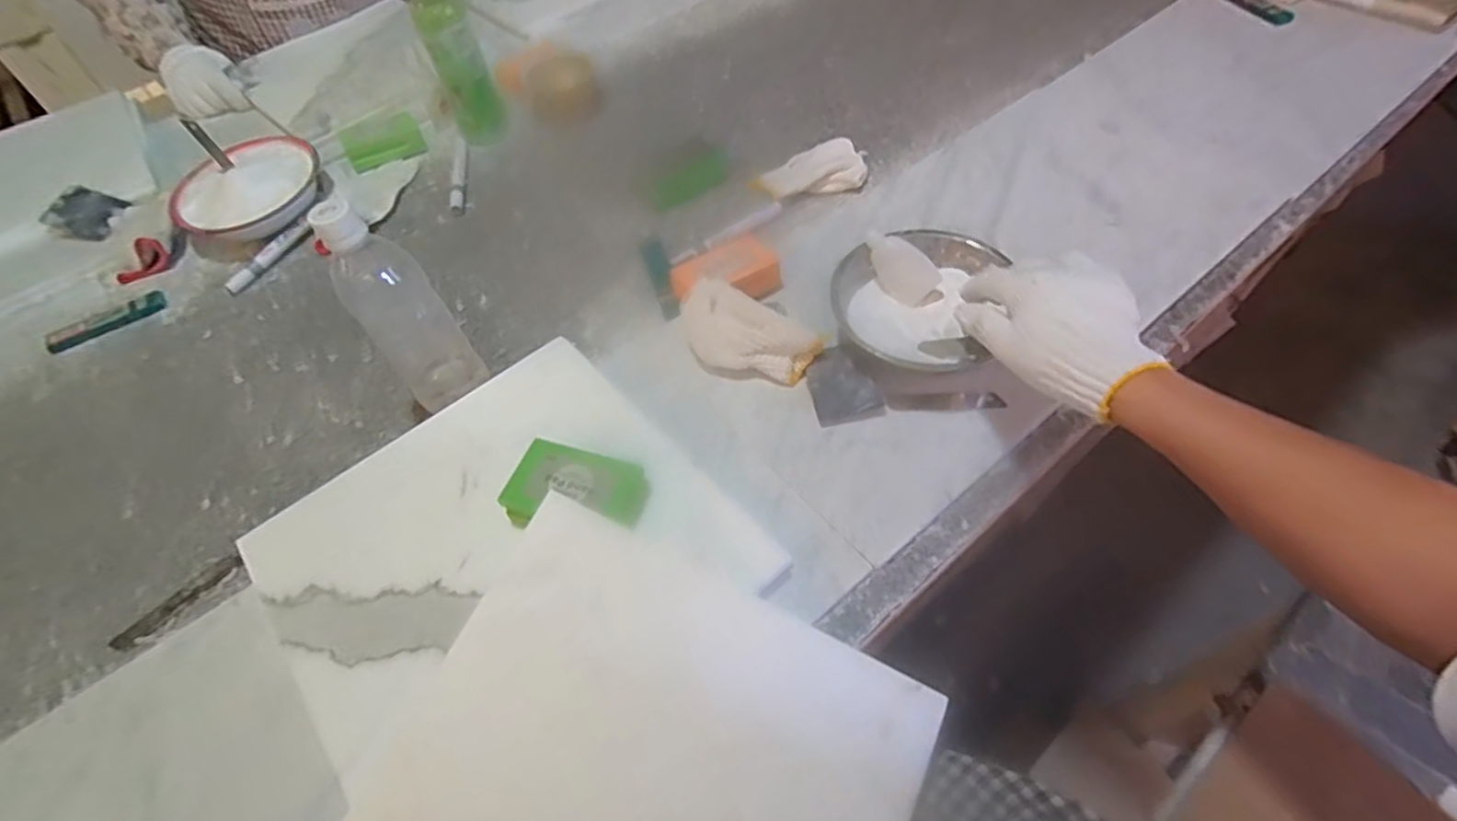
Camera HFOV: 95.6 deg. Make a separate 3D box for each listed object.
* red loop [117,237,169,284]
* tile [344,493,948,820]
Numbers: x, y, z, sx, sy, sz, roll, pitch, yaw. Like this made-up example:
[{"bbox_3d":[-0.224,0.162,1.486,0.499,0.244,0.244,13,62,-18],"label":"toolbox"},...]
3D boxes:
[{"bbox_3d":[-0.673,-0.171,0.753,0.029,0.038,0.056,32,64,24],"label":"red loop"},{"bbox_3d":[-0.052,0.241,0.392,0.298,0.015,0.289,27,65,3],"label":"tile"}]

